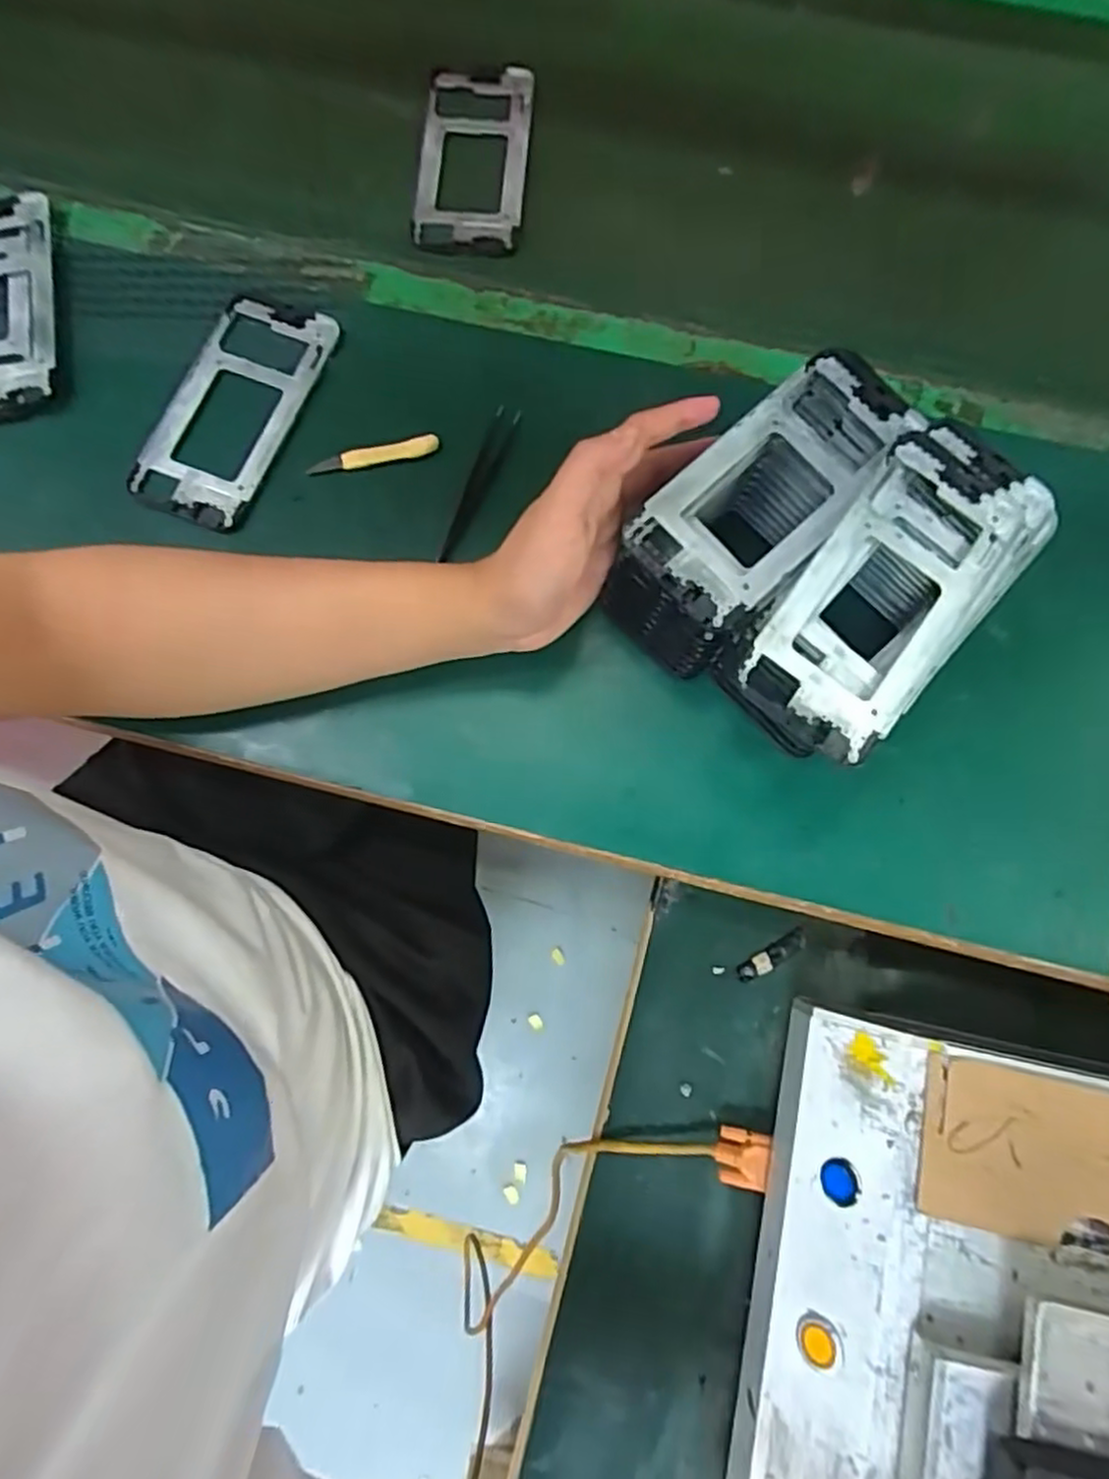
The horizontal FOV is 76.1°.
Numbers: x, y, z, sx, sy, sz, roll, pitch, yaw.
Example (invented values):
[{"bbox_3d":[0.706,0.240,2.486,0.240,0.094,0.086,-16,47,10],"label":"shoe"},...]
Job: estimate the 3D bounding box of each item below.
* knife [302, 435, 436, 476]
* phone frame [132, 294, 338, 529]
[{"bbox_3d":[-0.109,-0.171,0.428,0.078,0.007,0.010,-12,79,-2],"label":"knife"},{"bbox_3d":[-0.198,-0.206,0.440,0.075,0.010,0.154,22,80,4],"label":"phone frame"}]

